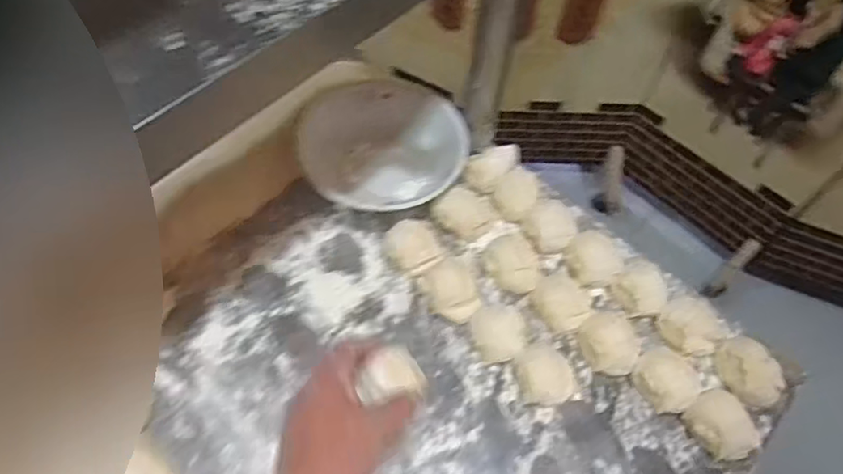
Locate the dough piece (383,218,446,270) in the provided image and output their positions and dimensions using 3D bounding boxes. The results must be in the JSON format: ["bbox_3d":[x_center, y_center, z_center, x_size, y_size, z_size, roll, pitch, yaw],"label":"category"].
[{"bbox_3d":[-0.009,0.008,0.614,0.050,0.029,0.047,2,58,-3],"label":"dough piece"}]

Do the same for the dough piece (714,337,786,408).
[{"bbox_3d":[0.300,0.122,0.559,0.045,0.027,0.062,-19,61,-15],"label":"dough piece"}]

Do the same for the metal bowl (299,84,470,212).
[{"bbox_3d":[-0.043,-0.100,0.659,0.172,0.057,0.145,-6,87,-9],"label":"metal bowl"}]

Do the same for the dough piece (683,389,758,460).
[{"bbox_3d":[0.260,0.165,0.535,0.048,0.038,0.055,-14,60,-12],"label":"dough piece"}]

